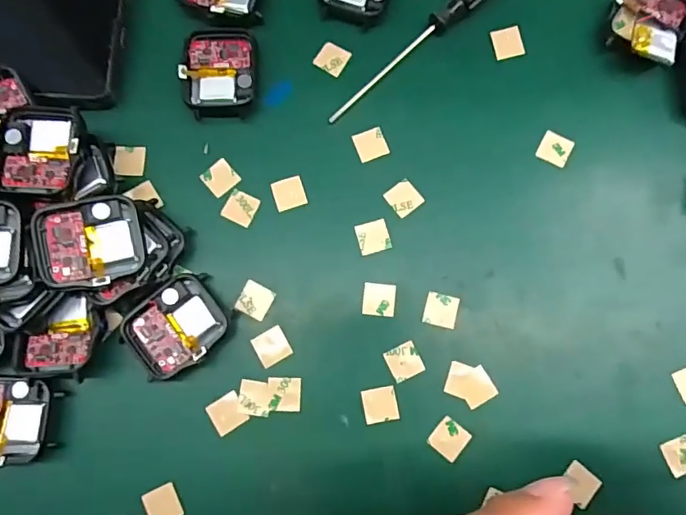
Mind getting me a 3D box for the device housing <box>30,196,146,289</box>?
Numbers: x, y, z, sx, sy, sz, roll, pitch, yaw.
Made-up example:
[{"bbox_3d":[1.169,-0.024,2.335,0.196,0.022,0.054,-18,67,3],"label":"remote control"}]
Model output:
[{"bbox_3d":[-0.111,-0.006,0.221,0.044,0.009,0.037,-10,84,-15],"label":"device housing"}]

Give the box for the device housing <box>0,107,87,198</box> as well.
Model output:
[{"bbox_3d":[-0.138,-0.049,0.230,0.038,0.006,0.042,5,77,-2],"label":"device housing"}]

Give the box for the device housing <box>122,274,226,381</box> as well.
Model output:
[{"bbox_3d":[-0.077,0.032,0.236,0.046,0.011,0.037,-39,84,-5],"label":"device housing"}]

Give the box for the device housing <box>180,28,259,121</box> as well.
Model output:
[{"bbox_3d":[-0.063,-0.094,0.257,0.036,0.009,0.046,-1,82,0],"label":"device housing"}]

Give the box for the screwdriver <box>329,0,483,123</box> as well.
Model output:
[{"bbox_3d":[0.044,-0.114,0.260,0.129,0.012,0.013,-44,84,-6],"label":"screwdriver"}]

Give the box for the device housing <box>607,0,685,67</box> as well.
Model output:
[{"bbox_3d":[0.155,-0.121,0.256,0.037,0.016,0.051,33,83,4],"label":"device housing"}]

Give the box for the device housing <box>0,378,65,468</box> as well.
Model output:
[{"bbox_3d":[-0.153,0.073,0.228,0.044,0.012,0.036,1,82,0],"label":"device housing"}]

